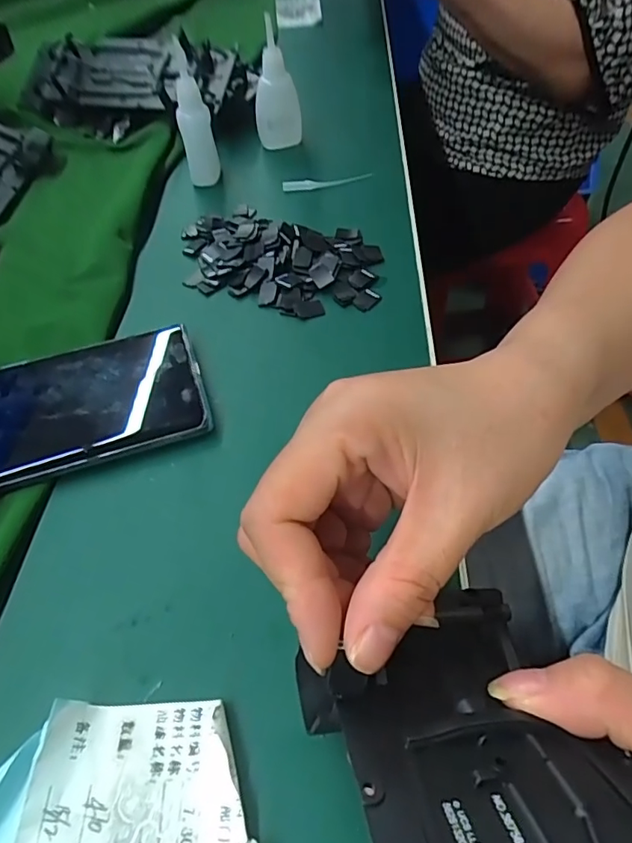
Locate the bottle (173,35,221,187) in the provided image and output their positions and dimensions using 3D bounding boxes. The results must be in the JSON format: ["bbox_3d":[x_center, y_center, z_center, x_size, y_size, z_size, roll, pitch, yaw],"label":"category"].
[{"bbox_3d":[-0.085,-0.213,0.364,0.023,0.080,0.020,-11,52,-5],"label":"bottle"}]

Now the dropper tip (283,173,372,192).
[{"bbox_3d":[0.008,-0.172,0.377,0.064,0.010,0.007,-6,52,-4],"label":"dropper tip"}]

